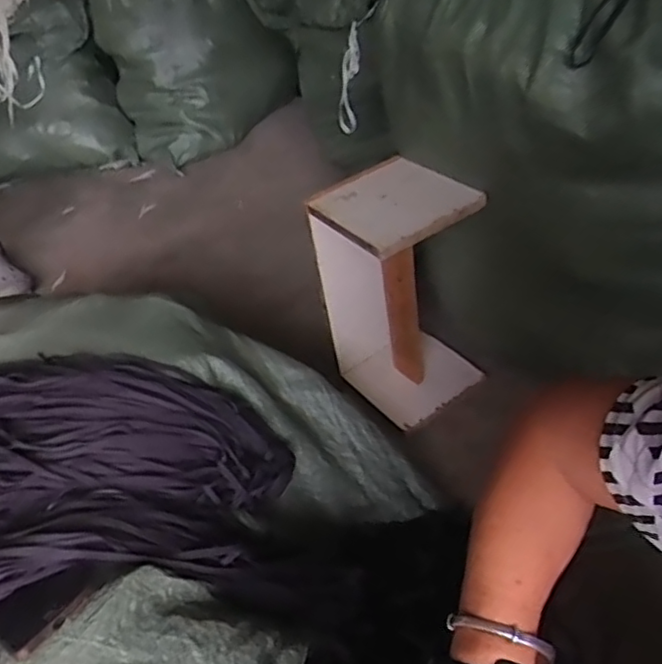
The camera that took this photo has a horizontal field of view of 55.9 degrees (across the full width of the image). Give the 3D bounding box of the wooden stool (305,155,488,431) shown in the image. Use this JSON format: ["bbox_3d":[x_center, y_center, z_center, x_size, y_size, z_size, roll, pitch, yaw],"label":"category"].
[{"bbox_3d":[0.129,-0.056,1.124,0.224,0.425,0.226,-33,46,-24],"label":"wooden stool"}]

